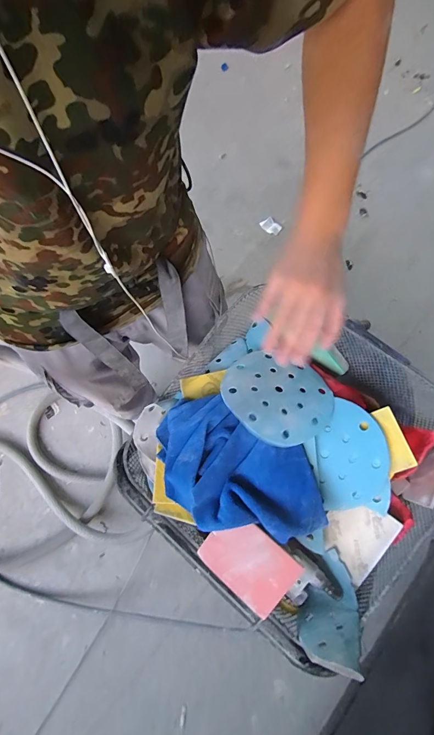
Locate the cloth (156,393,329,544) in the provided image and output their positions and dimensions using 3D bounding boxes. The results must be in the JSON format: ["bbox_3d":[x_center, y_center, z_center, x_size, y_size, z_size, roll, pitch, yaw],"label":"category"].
[{"bbox_3d":[0.021,0.128,0.442,0.228,0.050,0.138,27,69,11],"label":"cloth"}]

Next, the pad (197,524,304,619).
[{"bbox_3d":[0.035,0.222,0.415,0.100,0.006,0.075,36,93,18],"label":"pad"}]

